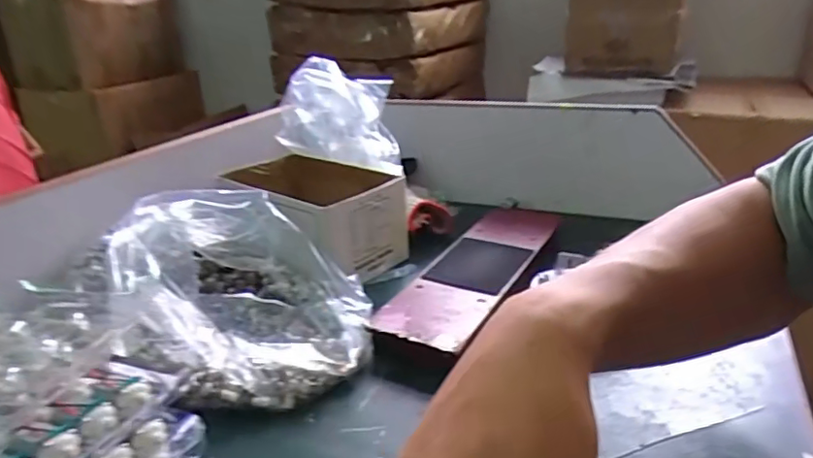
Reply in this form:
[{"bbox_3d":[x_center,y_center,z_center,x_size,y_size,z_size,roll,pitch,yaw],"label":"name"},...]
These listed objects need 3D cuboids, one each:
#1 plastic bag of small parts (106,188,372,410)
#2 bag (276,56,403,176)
[{"bbox_3d":[-0.131,0.045,0.461,0.172,0.104,0.185,-20,28,-36],"label":"plastic bag of small parts"},{"bbox_3d":[-0.078,-0.135,0.670,0.140,0.099,0.143,-4,20,-10],"label":"bag"}]

